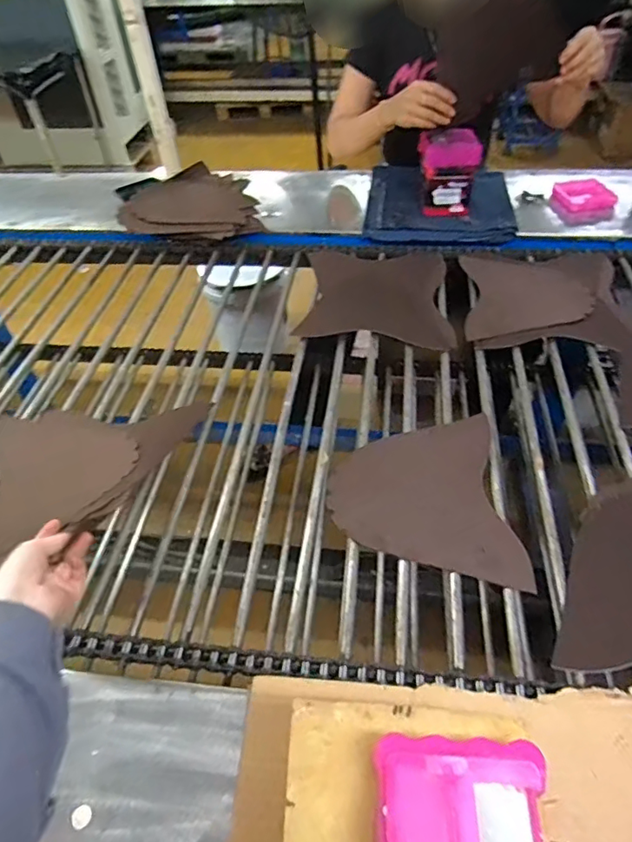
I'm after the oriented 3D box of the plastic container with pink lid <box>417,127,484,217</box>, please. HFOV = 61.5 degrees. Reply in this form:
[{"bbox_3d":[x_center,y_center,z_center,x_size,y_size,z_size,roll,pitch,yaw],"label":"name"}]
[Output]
[{"bbox_3d":[0.267,-0.507,1.079,0.121,0.151,0.091,7,46,7],"label":"plastic container with pink lid"}]

